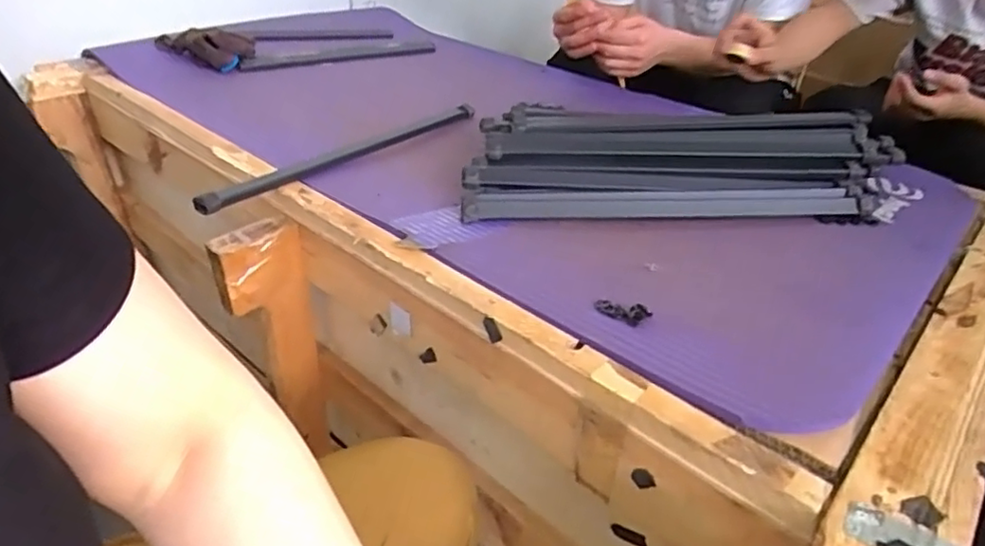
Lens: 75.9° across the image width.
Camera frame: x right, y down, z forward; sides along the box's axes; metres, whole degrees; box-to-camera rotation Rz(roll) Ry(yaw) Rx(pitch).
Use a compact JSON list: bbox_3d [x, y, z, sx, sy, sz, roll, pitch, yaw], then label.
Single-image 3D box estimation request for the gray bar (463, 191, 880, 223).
[{"bbox_3d":[0.197,-0.076,0.697,0.453,0.011,0.040,-2,63,-8],"label":"gray bar"}]

